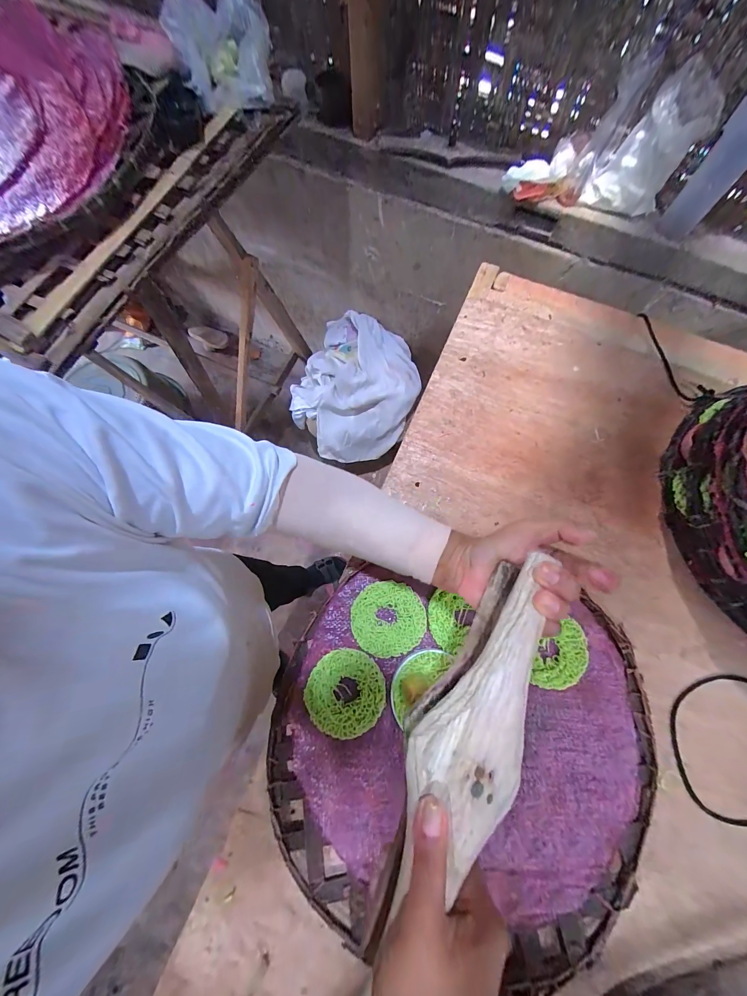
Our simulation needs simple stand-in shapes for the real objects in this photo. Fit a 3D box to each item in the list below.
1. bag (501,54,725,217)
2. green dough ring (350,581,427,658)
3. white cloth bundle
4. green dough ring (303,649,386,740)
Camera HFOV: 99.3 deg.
[{"bbox_3d":[0.423,-0.649,0.580,0.299,0.150,0.109,19,75,5],"label":"bag"},{"bbox_3d":[0.016,0.132,0.348,0.078,0.006,0.075,0,75,1],"label":"green dough ring"},{"bbox_3d":[-0.071,-0.387,1.169,0.426,0.266,0.430,0,74,0],"label":"white cloth bundle"},{"bbox_3d":[-0.029,0.204,0.331,0.080,0.006,0.081,0,75,1],"label":"green dough ring"}]

